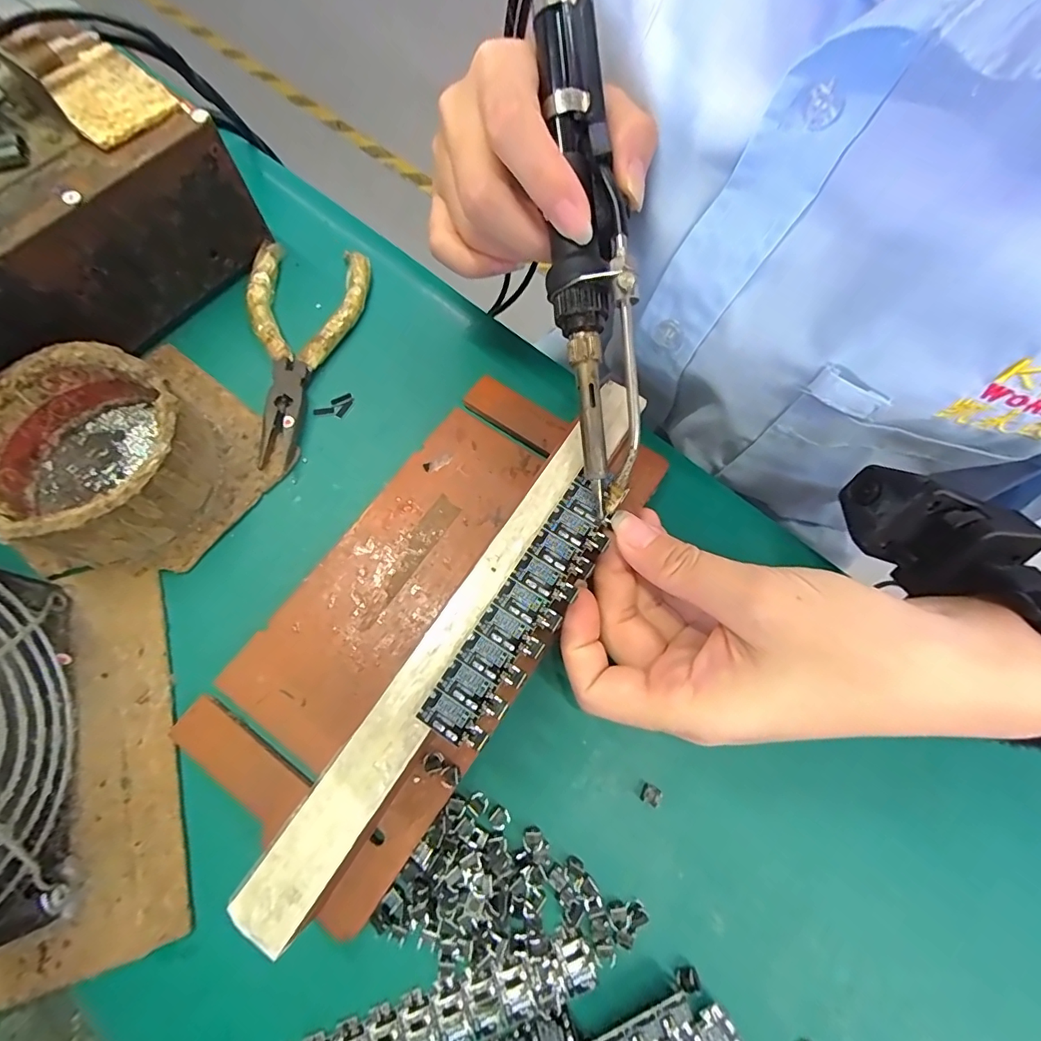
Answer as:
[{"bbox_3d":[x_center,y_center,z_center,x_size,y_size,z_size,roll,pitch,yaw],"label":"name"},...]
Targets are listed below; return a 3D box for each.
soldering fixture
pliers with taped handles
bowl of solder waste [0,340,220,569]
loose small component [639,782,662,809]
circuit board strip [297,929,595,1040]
[{"bbox_3d":[-0.034,0.025,0.196,0.097,0.038,0.212,34,75,11],"label":"soldering fixture"},{"bbox_3d":[-0.120,-0.088,0.255,0.061,0.008,0.126,12,70,4],"label":"pliers with taped handles"},{"bbox_3d":[-0.178,-0.027,0.213,0.081,0.042,0.079,0,70,0],"label":"bowl of solder waste"},{"bbox_3d":[0.049,0.103,0.190,0.007,0.005,0.007,27,74,9],"label":"loose small component"},{"bbox_3d":[-0.028,0.165,0.167,0.107,0.005,0.020,-18,71,-7],"label":"circuit board strip"}]

